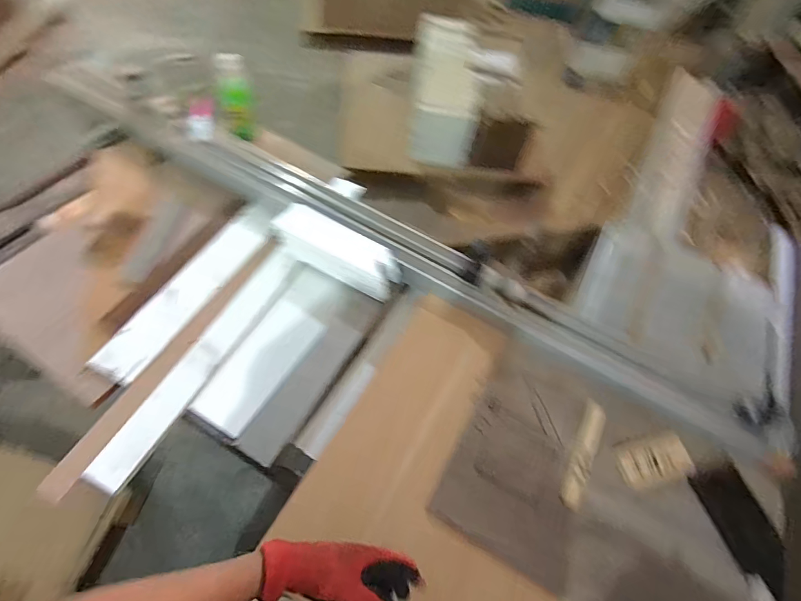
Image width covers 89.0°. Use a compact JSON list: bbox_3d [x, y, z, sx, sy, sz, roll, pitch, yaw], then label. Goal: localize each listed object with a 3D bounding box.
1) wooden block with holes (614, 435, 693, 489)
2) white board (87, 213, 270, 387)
[{"bbox_3d":[0.422,0.266,0.683,0.126,0.018,0.069,-9,59,-11],"label":"wooden block with holes"},{"bbox_3d":[-0.418,-0.022,0.807,0.095,0.023,0.405,27,62,11],"label":"white board"}]

